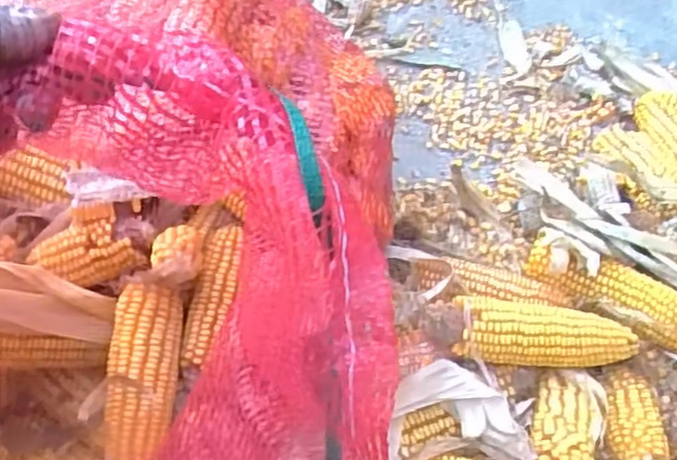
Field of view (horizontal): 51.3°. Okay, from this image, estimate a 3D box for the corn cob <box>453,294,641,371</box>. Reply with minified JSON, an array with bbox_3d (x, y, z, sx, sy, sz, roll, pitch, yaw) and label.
[{"bbox_3d":[0.155,0.075,0.526,0.140,0.045,0.046,0,55,3],"label":"corn cob"}]

